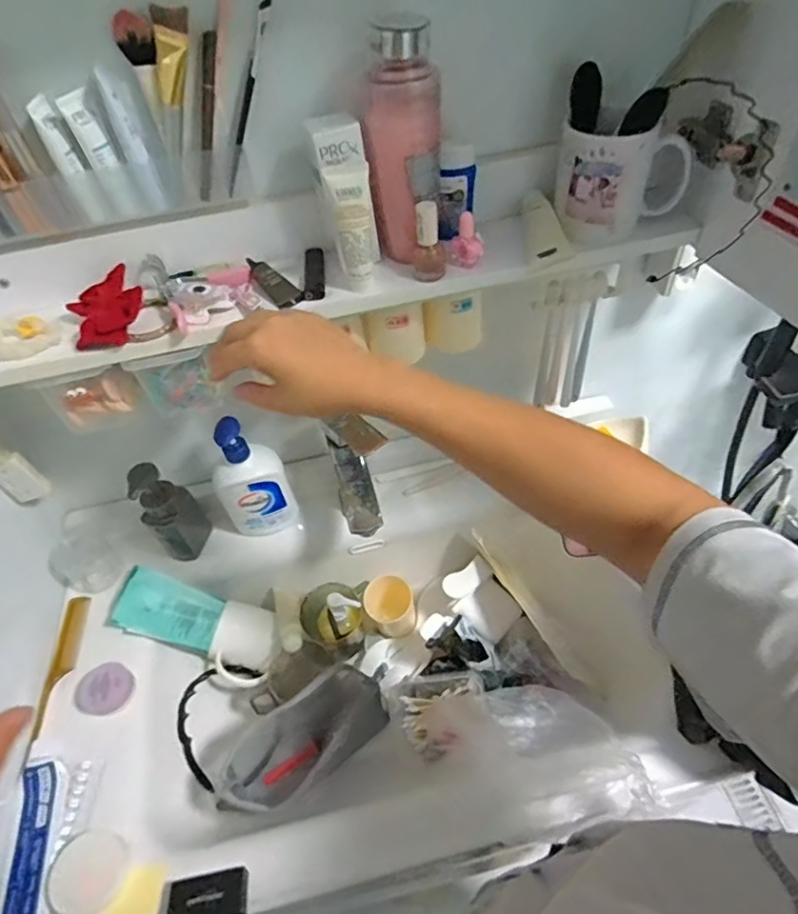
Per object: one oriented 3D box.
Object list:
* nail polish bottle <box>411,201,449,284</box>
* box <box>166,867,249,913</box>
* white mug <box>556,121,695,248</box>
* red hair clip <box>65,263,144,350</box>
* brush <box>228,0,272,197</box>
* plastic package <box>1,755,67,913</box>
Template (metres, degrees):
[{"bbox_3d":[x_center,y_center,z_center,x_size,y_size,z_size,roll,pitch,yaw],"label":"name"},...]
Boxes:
[{"bbox_3d":[0.026,-0.193,0.491,0.032,0.067,0.026,-1,49,6],"label":"nail polish bottle"},{"bbox_3d":[-0.171,0.393,0.490,0.067,0.027,0.039,-10,49,-3],"label":"box"},{"bbox_3d":[0.200,-0.261,0.508,0.103,0.089,0.072,-21,50,-12],"label":"white mug"},{"bbox_3d":[-0.263,-0.135,0.494,0.064,0.030,0.089,-25,51,-15],"label":"red hair clip"},{"bbox_3d":[-0.127,-0.294,0.458,0.008,0.144,0.011,-2,41,-36],"label":"brush"},{"bbox_3d":[-0.348,0.367,0.523,0.039,0.015,0.146,-12,49,-4],"label":"plastic package"}]

